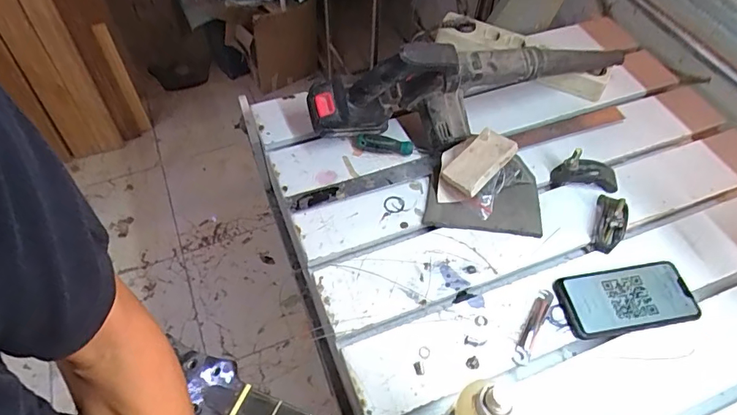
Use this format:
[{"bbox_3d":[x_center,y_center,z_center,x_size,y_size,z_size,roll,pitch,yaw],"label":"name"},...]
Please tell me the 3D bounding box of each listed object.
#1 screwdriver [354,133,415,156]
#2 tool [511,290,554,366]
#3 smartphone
[{"bbox_3d":[0.023,-0.092,0.680,0.082,0.024,0.018,10,57,6],"label":"screwdriver"},{"bbox_3d":[0.192,0.136,0.543,0.018,0.006,0.098,26,59,15],"label":"tool"},{"bbox_3d":[0.307,0.110,0.560,0.156,0.014,0.074,-8,57,-6],"label":"smartphone"}]

